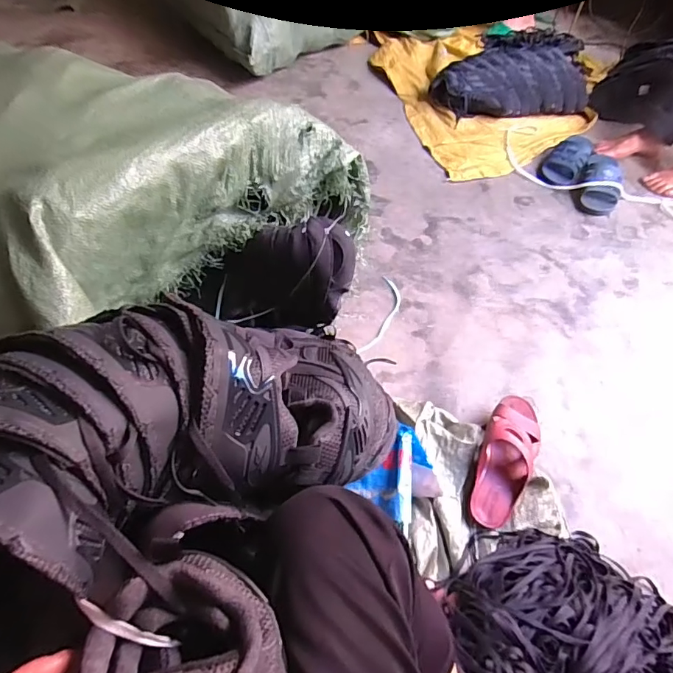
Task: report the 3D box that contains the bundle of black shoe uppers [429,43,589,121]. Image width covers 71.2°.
[{"bbox_3d":[0.542,-0.777,1.448,0.445,0.165,0.165,-8,56,-7],"label":"bundle of black shoe uppers"}]

